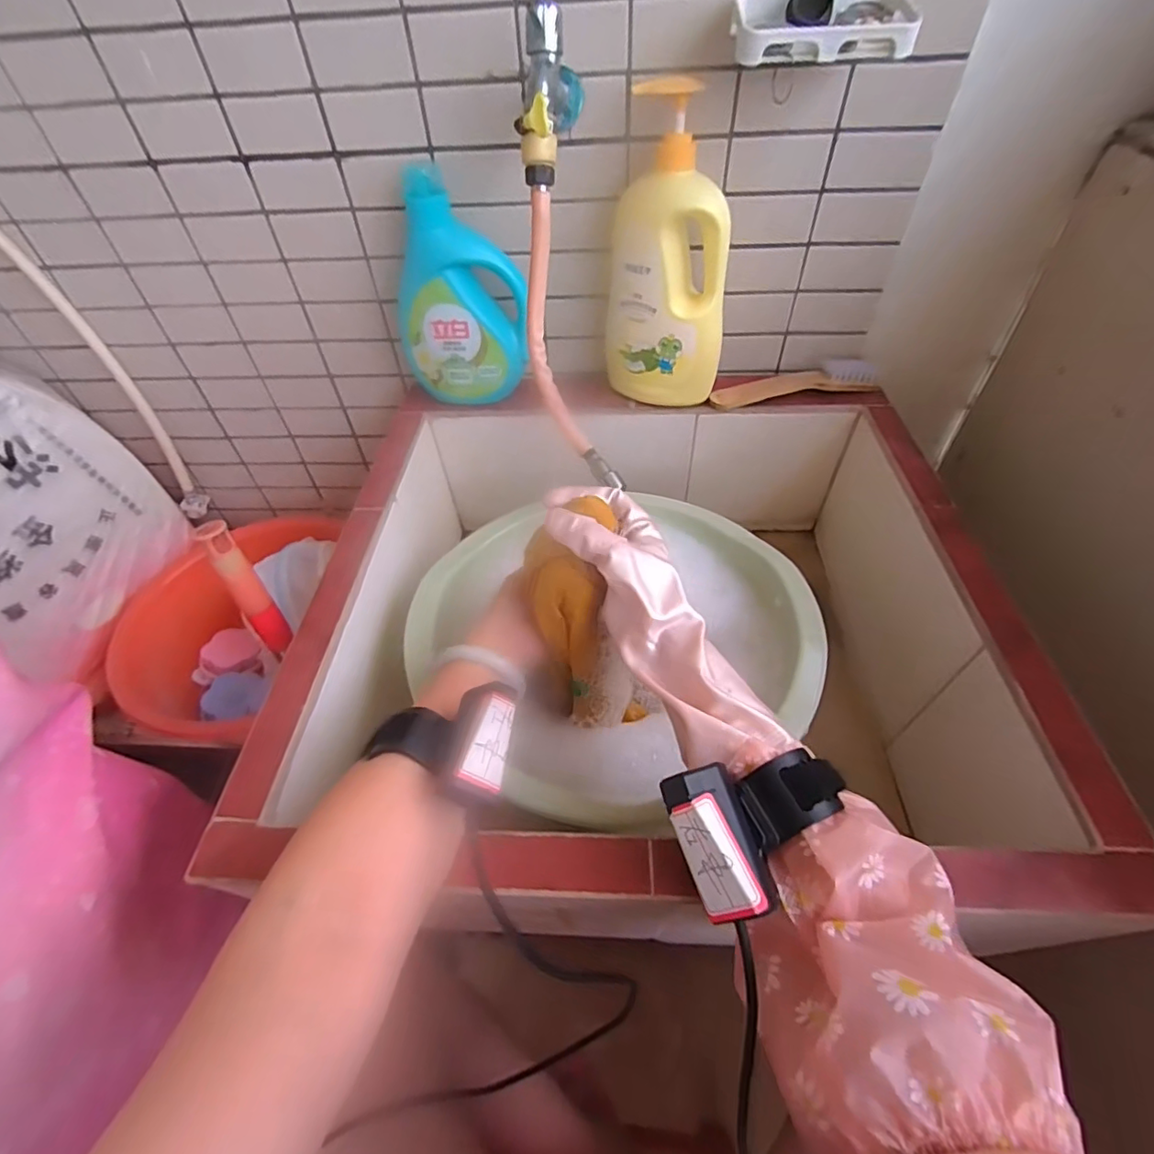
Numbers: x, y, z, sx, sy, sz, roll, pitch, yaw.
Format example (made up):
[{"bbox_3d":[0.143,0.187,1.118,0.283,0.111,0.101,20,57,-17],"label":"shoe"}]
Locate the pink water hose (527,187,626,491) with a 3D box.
[{"bbox_3d":[-0.017,-0.202,0.511,0.068,0.248,0.016,-3,23,36],"label":"pink water hose"}]

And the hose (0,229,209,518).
[{"bbox_3d":[-0.648,-0.286,0.717,0.079,0.516,0.033,-11,47,8],"label":"hose"}]

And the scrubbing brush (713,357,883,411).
[{"bbox_3d":[0.256,-0.226,0.649,0.195,0.031,0.032,-7,49,-3],"label":"scrubbing brush"}]

